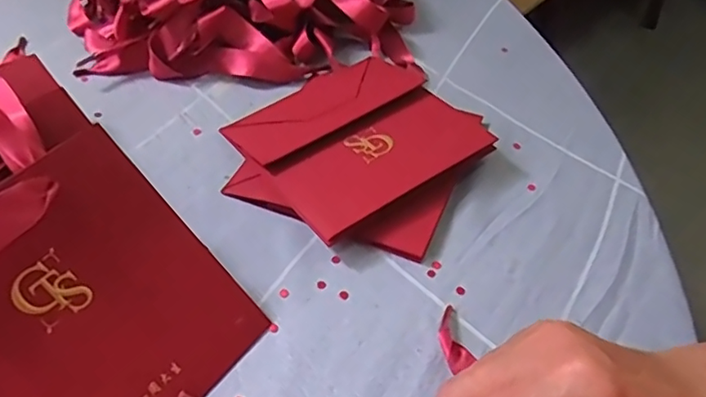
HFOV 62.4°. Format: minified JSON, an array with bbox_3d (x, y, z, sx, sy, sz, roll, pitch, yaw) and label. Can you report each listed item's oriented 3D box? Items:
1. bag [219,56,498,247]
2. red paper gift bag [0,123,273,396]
[{"bbox_3d":[0.000,-0.048,0.403,0.143,0.014,0.141,-31,52,-24],"label":"bag"},{"bbox_3d":[-0.128,0.056,0.271,0.137,0.013,0.139,53,54,-11],"label":"red paper gift bag"}]

